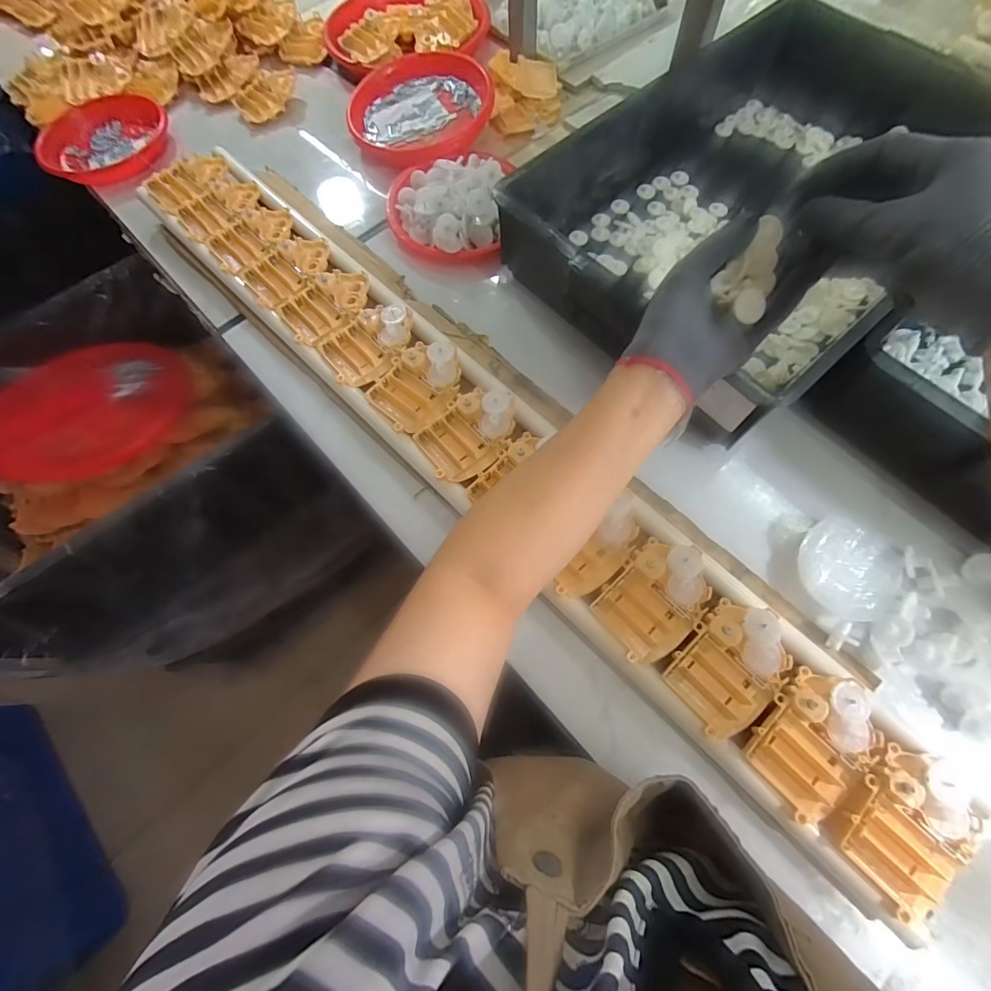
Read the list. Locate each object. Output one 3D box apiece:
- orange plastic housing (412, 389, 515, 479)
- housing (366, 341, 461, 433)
[{"bbox_3d":[-0.028,-0.055,0.427,0.075,0.016,0.085,42,77,16],"label":"orange plastic housing"},{"bbox_3d":[-0.079,-0.109,0.448,0.073,0.016,0.092,29,73,13],"label":"housing"}]

